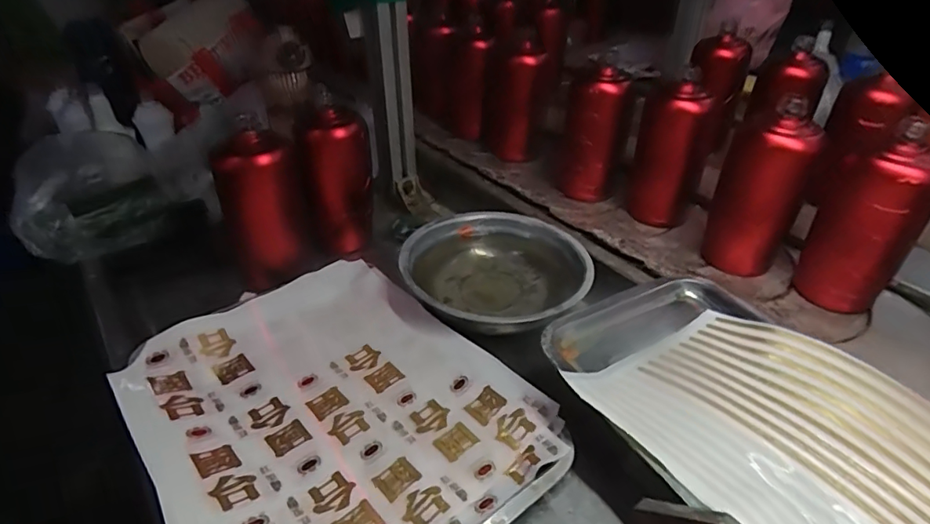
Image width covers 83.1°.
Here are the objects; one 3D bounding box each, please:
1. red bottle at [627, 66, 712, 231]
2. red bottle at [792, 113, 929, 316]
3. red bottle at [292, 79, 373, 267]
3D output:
[{"bbox_3d":[0.256,-0.132,0.651,0.063,0.171,0.071,-26,43,-33],"label":"red bottle"},{"bbox_3d":[0.392,-0.037,0.513,0.057,0.181,0.069,-17,41,-15],"label":"red bottle"},{"bbox_3d":[-0.148,-0.092,0.622,0.065,0.174,0.071,6,35,7],"label":"red bottle"}]

